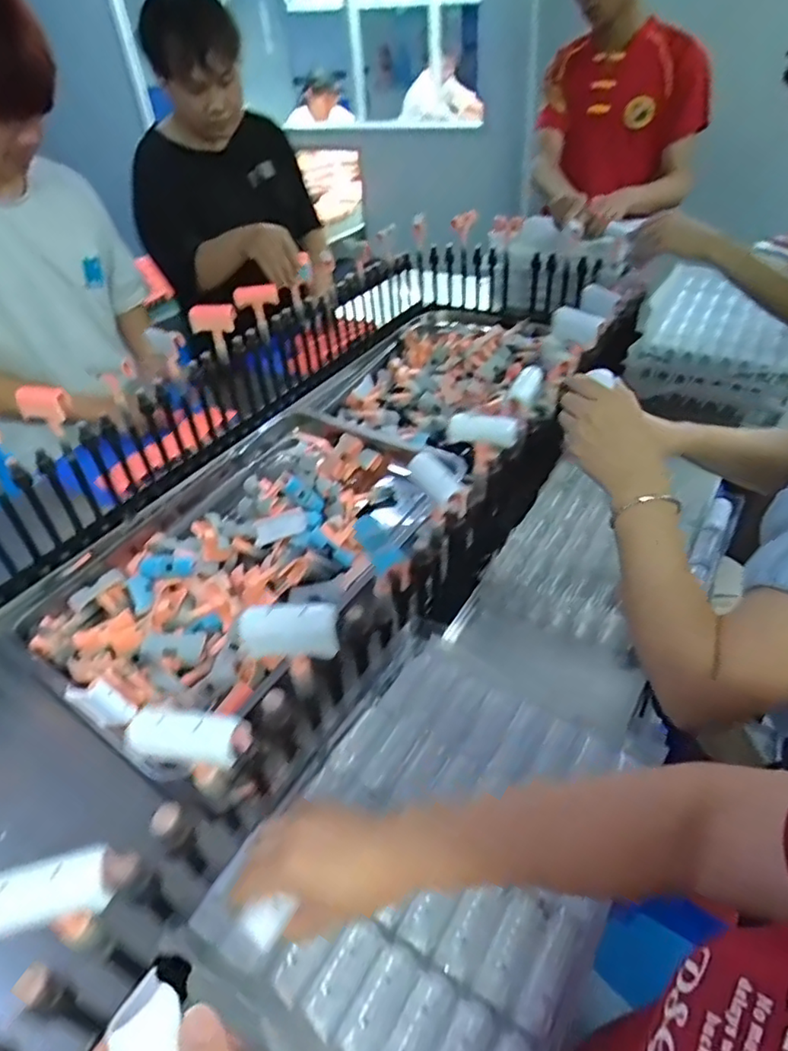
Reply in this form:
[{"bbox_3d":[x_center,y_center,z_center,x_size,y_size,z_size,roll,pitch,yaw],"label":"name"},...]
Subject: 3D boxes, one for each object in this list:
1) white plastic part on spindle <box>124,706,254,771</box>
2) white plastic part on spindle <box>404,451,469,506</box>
[{"bbox_3d":[-0.146,0.147,0.420,0.083,0.032,0.031,3,40,3],"label":"white plastic part on spindle"},{"bbox_3d":[0.044,-0.053,0.636,0.030,0.031,0.087,-17,43,-19],"label":"white plastic part on spindle"}]

